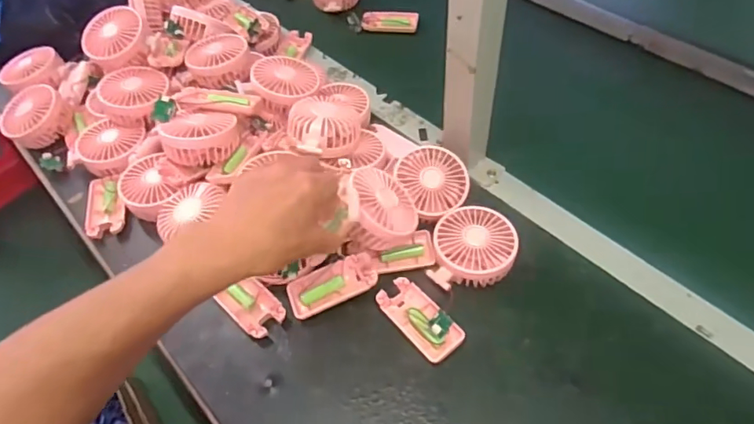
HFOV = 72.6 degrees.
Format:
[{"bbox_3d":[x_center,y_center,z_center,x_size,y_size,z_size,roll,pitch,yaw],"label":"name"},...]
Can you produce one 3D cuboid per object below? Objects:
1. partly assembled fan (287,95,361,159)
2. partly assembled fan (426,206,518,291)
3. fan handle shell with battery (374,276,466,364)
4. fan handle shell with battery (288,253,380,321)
[{"bbox_3d":[-0.065,-0.098,0.610,0.082,0.043,0.094,10,52,10],"label":"partly assembled fan"},{"bbox_3d":[0.103,0.040,0.551,0.085,0.036,0.091,-2,53,3],"label":"partly assembled fan"},{"bbox_3d":[0.043,0.103,0.517,0.047,0.028,0.093,-33,57,-23],"label":"fan handle shell with battery"},{"bbox_3d":[-0.047,0.075,0.542,0.093,0.015,0.041,-18,53,-12],"label":"fan handle shell with battery"}]

